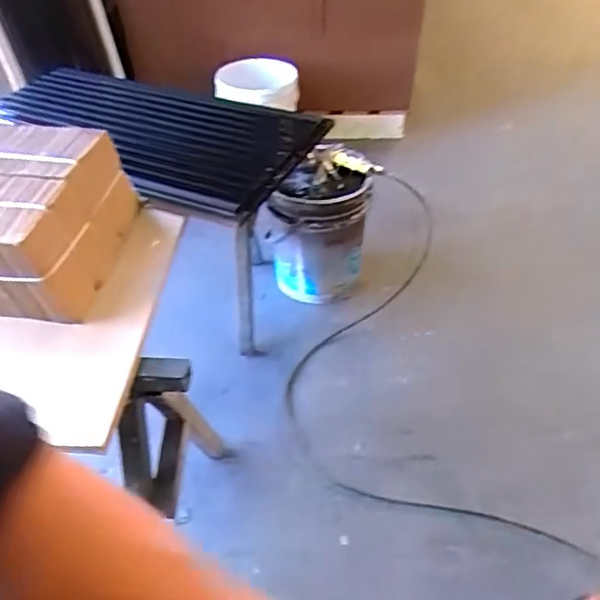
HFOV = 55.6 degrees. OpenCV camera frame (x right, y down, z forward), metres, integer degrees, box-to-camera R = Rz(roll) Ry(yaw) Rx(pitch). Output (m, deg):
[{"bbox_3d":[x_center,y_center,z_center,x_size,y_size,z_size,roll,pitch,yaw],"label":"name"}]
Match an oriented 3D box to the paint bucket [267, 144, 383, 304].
[{"bbox_3d":[0.066,-0.215,1.683,0.258,0.418,0.258,9,44,10],"label":"paint bucket"}]

